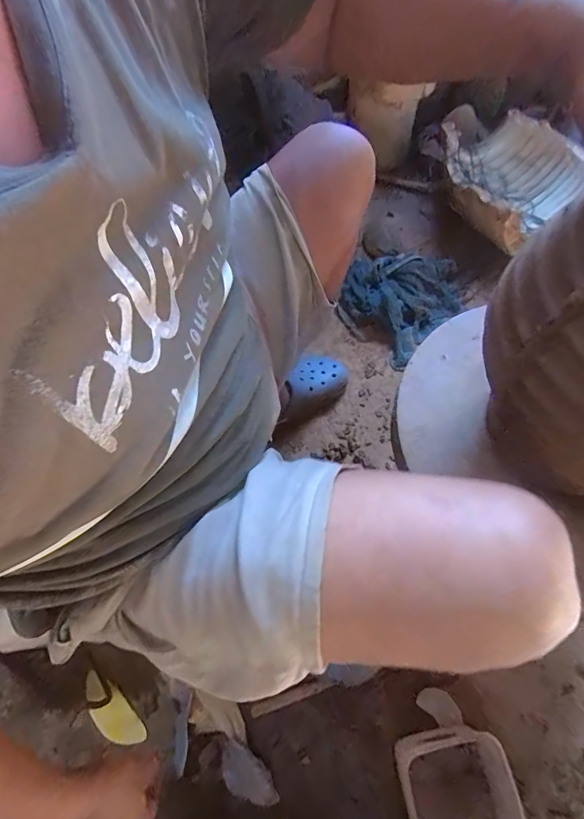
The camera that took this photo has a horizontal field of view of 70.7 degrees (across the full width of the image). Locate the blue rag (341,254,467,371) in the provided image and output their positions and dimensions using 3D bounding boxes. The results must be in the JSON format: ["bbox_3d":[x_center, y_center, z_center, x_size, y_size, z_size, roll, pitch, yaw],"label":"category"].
[{"bbox_3d":[0.259,-0.266,0.942,0.273,0.063,0.280,-41,68,-17],"label":"blue rag"}]

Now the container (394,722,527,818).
[{"bbox_3d":[0.220,0.506,0.536,0.140,0.059,0.138,-9,63,-3],"label":"container"}]

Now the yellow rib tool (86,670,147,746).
[{"bbox_3d":[-0.272,0.450,0.616,0.125,0.006,0.046,36,49,22],"label":"yellow rib tool"}]

